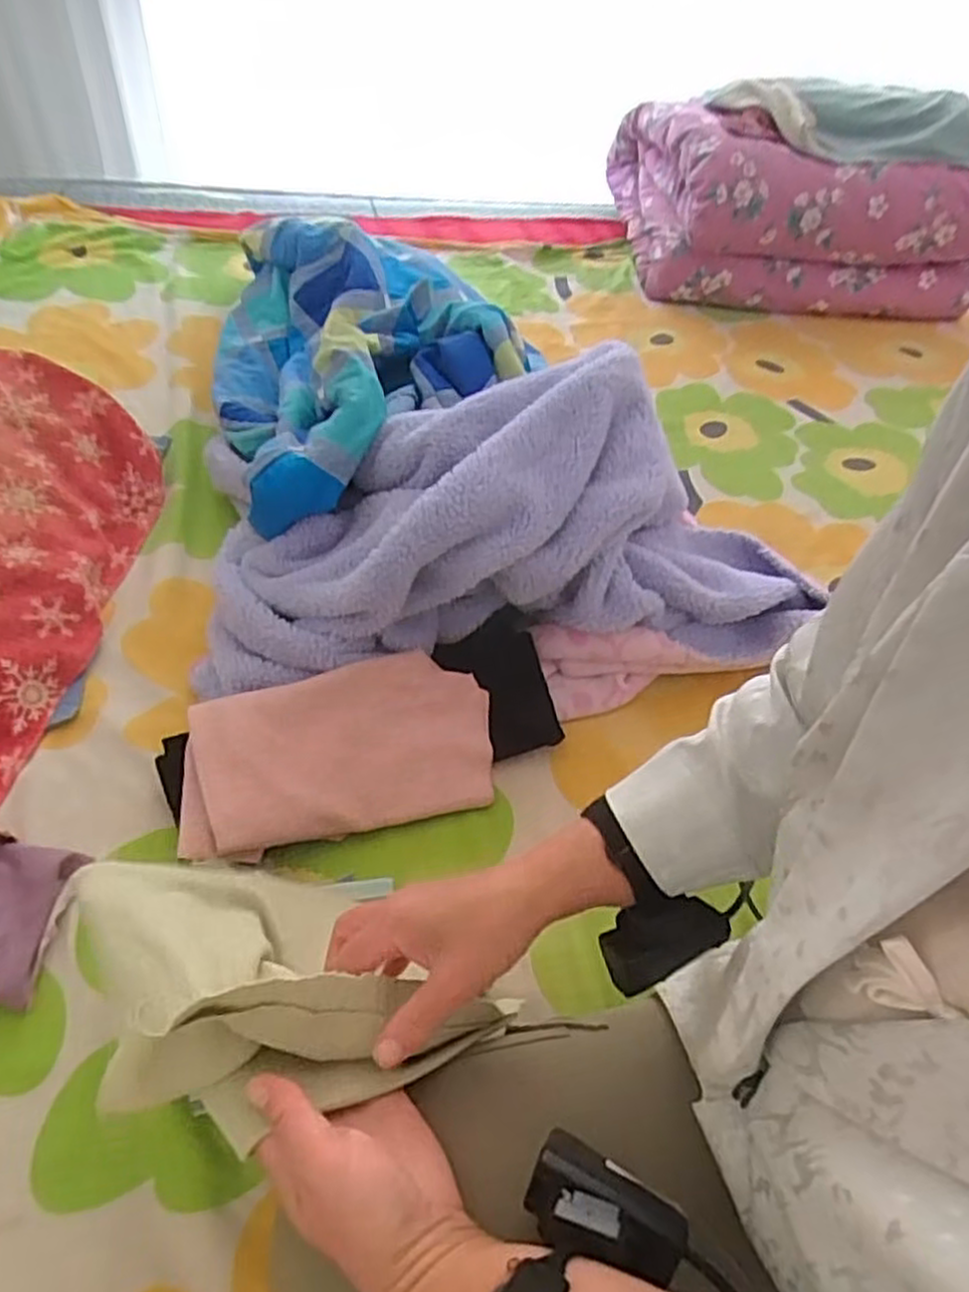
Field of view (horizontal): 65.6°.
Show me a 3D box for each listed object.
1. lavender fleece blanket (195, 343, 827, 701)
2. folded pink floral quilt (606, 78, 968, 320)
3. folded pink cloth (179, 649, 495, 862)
[{"bbox_3d":[0.024,-0.150,0.770,0.621,0.196,0.331,-3,49,-10],"label":"lavender fleece blanket"},{"bbox_3d":[0.628,-0.914,1.485,0.652,0.304,0.470,-3,49,-10],"label":"folded pink floral quilt"},{"bbox_3d":[-0.136,0.095,0.658,0.249,0.068,0.142,-11,51,-16],"label":"folded pink cloth"}]

